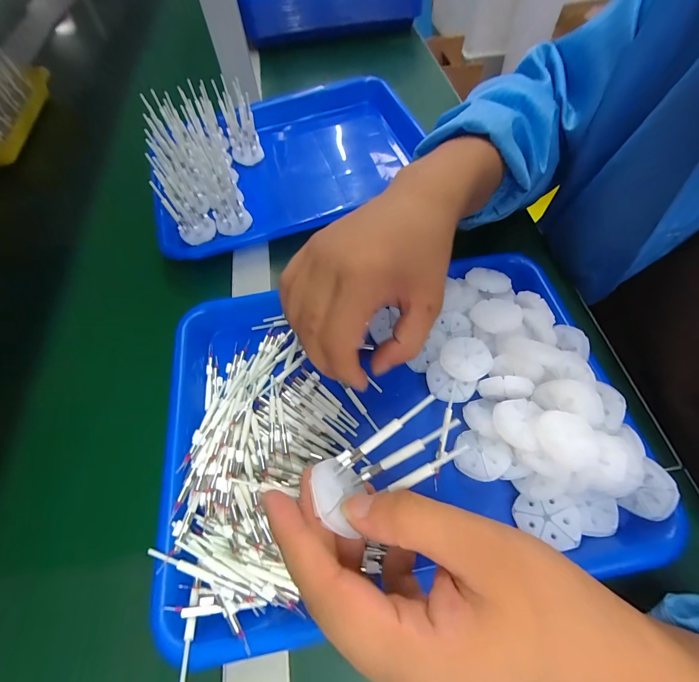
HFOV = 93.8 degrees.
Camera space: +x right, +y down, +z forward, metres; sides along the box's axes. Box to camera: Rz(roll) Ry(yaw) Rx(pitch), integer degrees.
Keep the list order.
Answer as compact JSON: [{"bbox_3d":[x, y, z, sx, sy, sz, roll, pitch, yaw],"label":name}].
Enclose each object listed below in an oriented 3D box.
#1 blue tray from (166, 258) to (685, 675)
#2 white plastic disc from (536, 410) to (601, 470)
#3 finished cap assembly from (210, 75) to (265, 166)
[{"bbox_3d":[0.027,0.050,0.249,0.331,0.045,0.246,-10,62,-3],"label":"blue tray"},{"bbox_3d":[0.140,0.064,0.214,0.034,0.009,0.036,-1,61,2],"label":"white plastic disc"},{"bbox_3d":[-0.134,-0.265,0.398,0.036,0.086,0.027,-18,36,-8],"label":"finished cap assembly"}]

